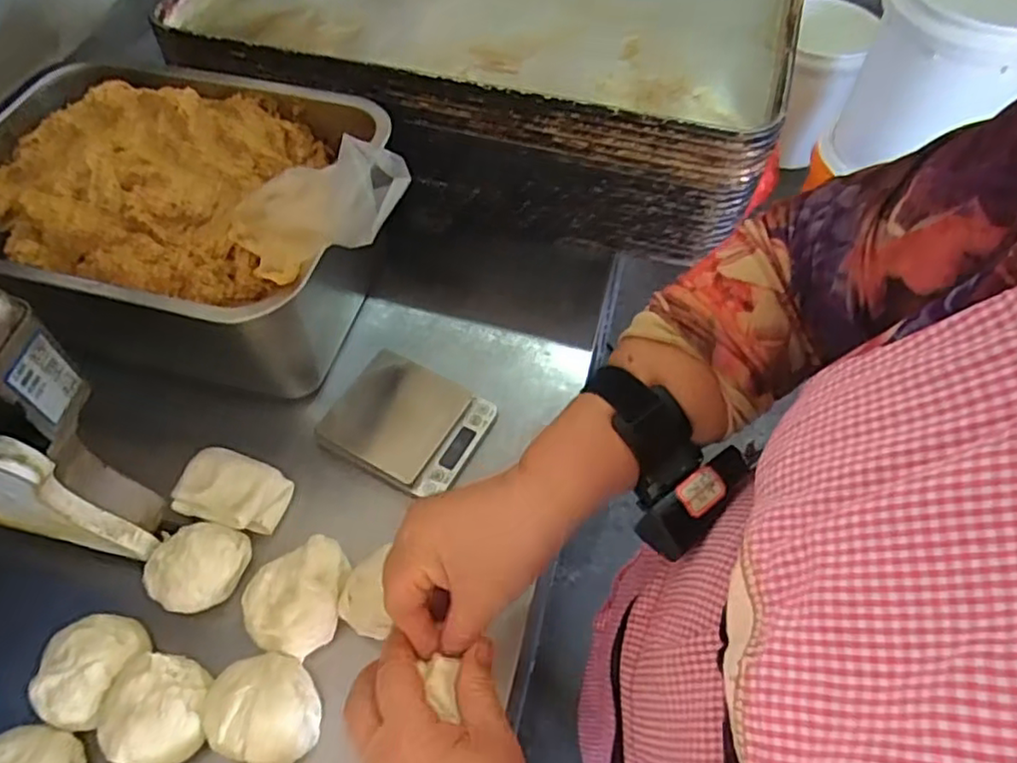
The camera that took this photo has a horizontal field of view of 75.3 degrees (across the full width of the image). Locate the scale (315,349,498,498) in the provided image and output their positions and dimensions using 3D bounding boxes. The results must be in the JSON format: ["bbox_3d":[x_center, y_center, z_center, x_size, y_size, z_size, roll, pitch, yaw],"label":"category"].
[{"bbox_3d":[-0.085,0.034,0.567,0.122,0.017,0.106,25,60,16],"label":"scale"}]

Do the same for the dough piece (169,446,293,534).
[{"bbox_3d":[-0.217,0.087,0.520,0.079,0.029,0.054,13,58,9],"label":"dough piece"}]

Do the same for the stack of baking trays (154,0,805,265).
[{"bbox_3d":[-0.004,-0.384,0.739,0.579,0.155,0.424,14,58,10],"label":"stack of baking trays"}]

